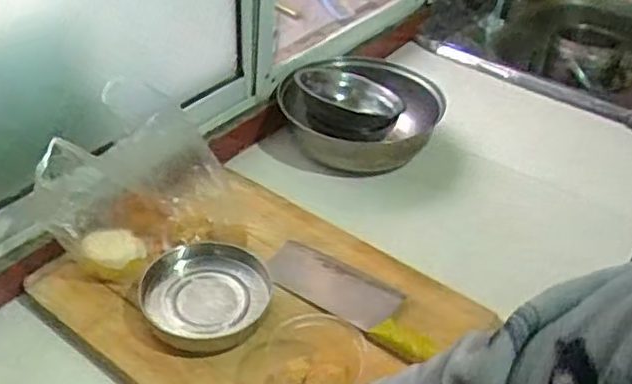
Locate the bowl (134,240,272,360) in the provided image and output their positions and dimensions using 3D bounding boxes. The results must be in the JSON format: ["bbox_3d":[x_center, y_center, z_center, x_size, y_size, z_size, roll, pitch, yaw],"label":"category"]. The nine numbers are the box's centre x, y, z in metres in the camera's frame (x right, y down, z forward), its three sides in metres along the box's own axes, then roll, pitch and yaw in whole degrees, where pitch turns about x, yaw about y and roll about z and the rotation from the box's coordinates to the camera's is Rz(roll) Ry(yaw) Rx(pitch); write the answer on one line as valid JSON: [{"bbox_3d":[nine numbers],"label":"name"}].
[{"bbox_3d":[-0.128,0.120,0.763,0.145,0.035,0.161,8,39,5],"label":"bowl"}]

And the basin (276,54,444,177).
[{"bbox_3d":[0.071,-0.150,1.117,0.263,0.114,0.263,2,39,-2],"label":"basin"}]

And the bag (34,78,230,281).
[{"bbox_3d":[-0.217,-0.004,0.783,0.214,0.218,0.089,-20,45,-26],"label":"bag"}]

